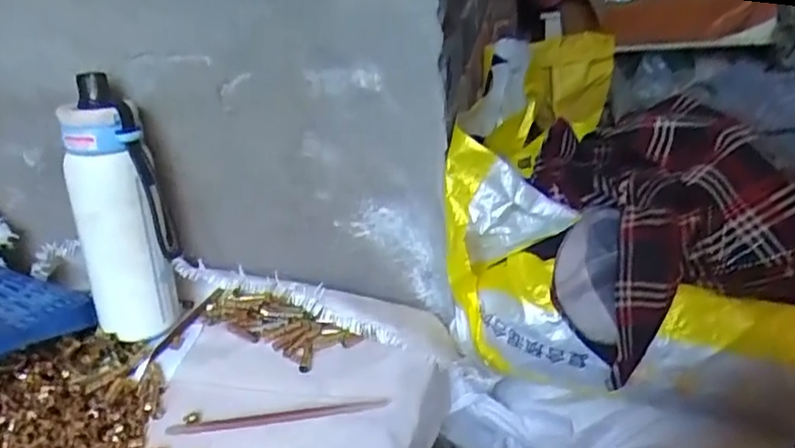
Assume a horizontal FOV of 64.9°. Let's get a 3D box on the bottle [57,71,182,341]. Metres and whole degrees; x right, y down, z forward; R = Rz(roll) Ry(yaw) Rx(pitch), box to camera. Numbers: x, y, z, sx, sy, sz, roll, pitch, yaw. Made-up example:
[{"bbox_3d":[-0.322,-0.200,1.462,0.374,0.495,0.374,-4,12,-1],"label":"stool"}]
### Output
[{"bbox_3d":[-0.248,0.005,0.566,0.082,0.249,0.064,-22,32,-27],"label":"bottle"}]

